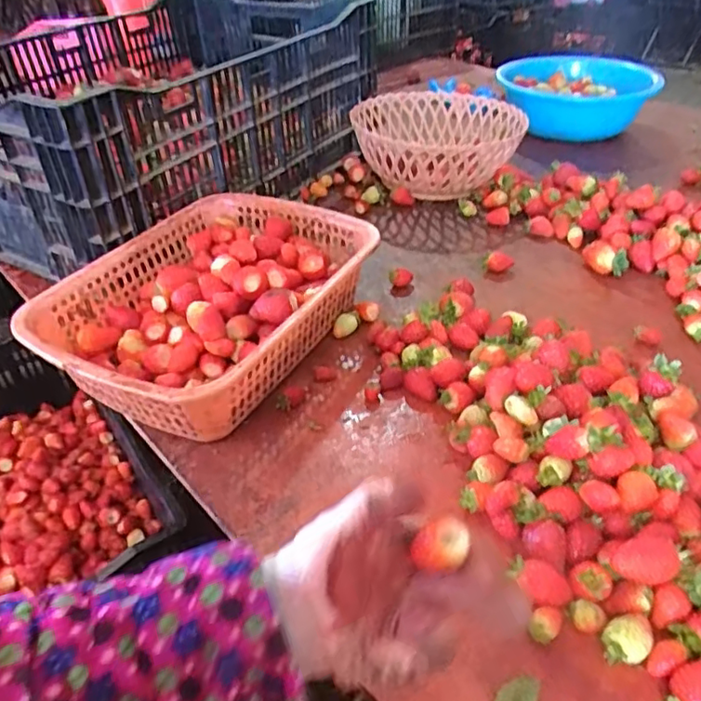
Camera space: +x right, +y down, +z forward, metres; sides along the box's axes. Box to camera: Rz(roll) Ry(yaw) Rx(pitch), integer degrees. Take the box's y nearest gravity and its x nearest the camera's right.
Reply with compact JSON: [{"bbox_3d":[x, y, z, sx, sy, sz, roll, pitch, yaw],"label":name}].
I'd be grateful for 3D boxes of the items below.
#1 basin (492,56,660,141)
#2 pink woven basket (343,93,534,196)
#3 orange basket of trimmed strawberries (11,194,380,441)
[{"bbox_3d":[0.421,-0.489,1.149,0.264,0.106,0.264,1,38,4],"label":"basin"},{"bbox_3d":[0.130,-0.314,0.930,0.246,0.101,0.266,1,38,5],"label":"pink woven basket"},{"bbox_3d":[-0.138,-0.046,0.620,0.241,0.088,0.325,18,42,24],"label":"orange basket of trimmed strawberries"}]

